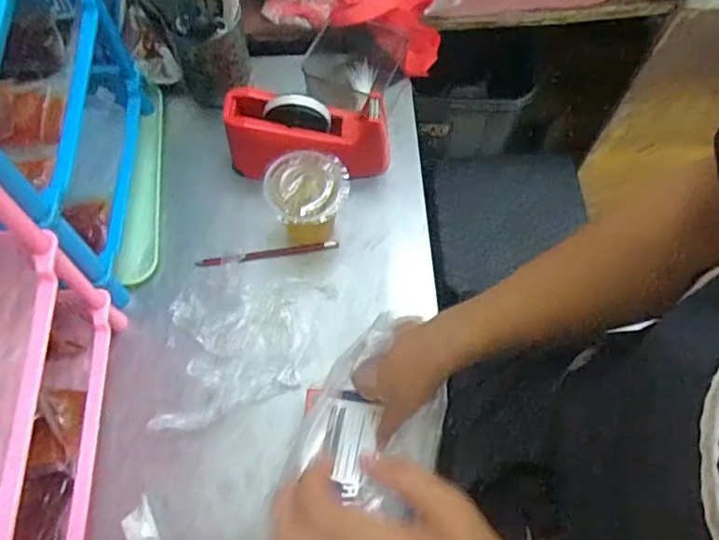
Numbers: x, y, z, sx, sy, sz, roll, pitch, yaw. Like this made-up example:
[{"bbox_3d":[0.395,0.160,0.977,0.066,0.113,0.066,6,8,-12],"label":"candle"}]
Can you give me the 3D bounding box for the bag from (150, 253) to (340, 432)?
[{"bbox_3d":[-0.146,0.081,0.650,0.167,0.033,0.212,18,66,6],"label":"bag"}]

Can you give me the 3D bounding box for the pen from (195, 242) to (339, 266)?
[{"bbox_3d":[-0.114,-0.020,0.716,0.174,0.008,0.009,-8,66,-5],"label":"pen"}]

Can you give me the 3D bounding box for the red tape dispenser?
[{"bbox_3d":[-0.063,-0.174,0.736,0.204,0.097,0.073,1,66,-1],"label":"red tape dispenser"}]

